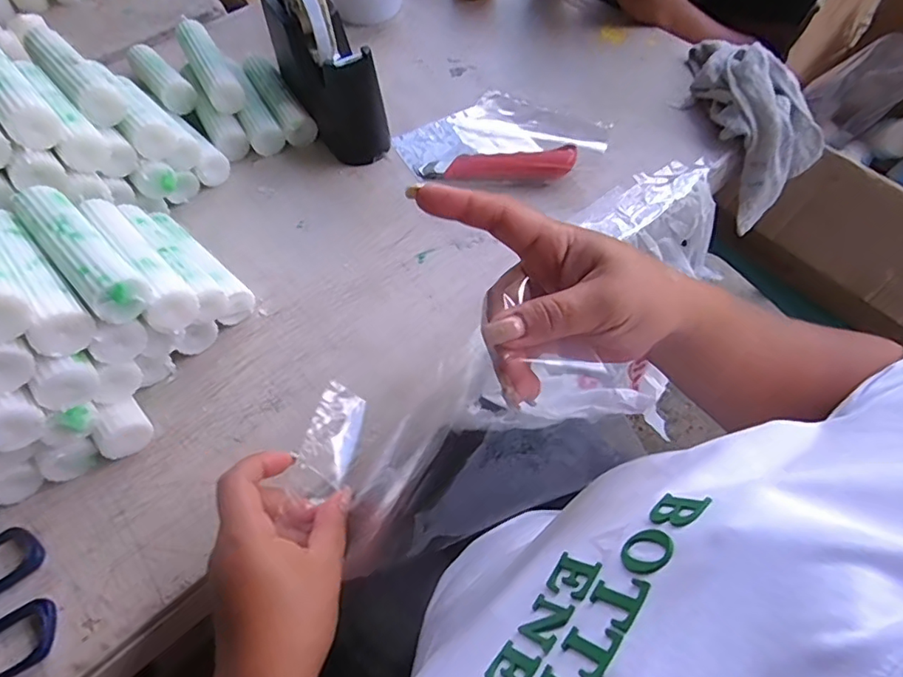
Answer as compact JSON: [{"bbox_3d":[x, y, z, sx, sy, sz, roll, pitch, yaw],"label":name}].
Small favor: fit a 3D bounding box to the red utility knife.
[{"bbox_3d":[0.043,-0.164,0.514,0.144,0.023,0.024,1,57,2],"label":"red utility knife"}]

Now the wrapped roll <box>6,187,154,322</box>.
[{"bbox_3d":[-0.245,-0.063,0.352,0.139,0.026,0.033,39,67,22],"label":"wrapped roll"}]

